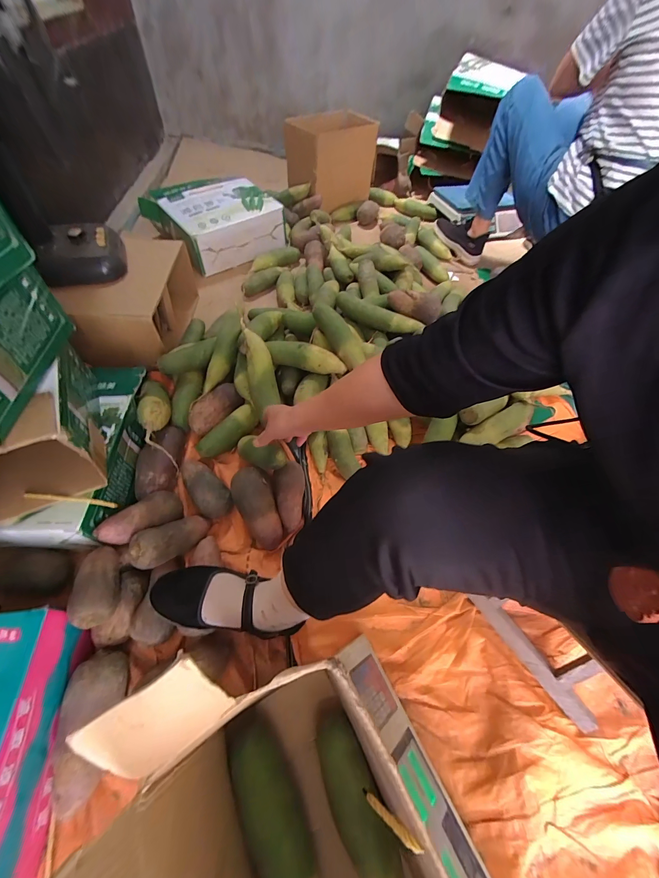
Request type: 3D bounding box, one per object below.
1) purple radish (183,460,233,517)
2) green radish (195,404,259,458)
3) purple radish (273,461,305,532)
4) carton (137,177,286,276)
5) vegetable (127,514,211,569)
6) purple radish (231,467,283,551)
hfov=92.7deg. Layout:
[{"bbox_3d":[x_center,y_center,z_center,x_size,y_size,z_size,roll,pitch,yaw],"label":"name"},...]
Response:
[{"bbox_3d":[-0.261,0.097,0.650,0.071,0.049,0.155,-38,68,-25],"label":"purple radish"},{"bbox_3d":[-0.231,-0.018,0.714,0.054,0.043,0.152,41,63,19],"label":"green radish"},{"bbox_3d":[-0.082,0.109,0.643,0.061,0.061,0.131,0,58,-5],"label":"purple radish"},{"bbox_3d":[-0.416,-0.802,1.149,0.385,0.139,0.367,-36,67,-24],"label":"carton"},{"bbox_3d":[-0.281,0.177,0.567,0.060,0.053,0.142,41,27,20],"label":"vegetable"},{"bbox_3d":[-0.144,0.131,0.622,0.070,0.078,0.159,-21,61,-16],"label":"purple radish"}]

